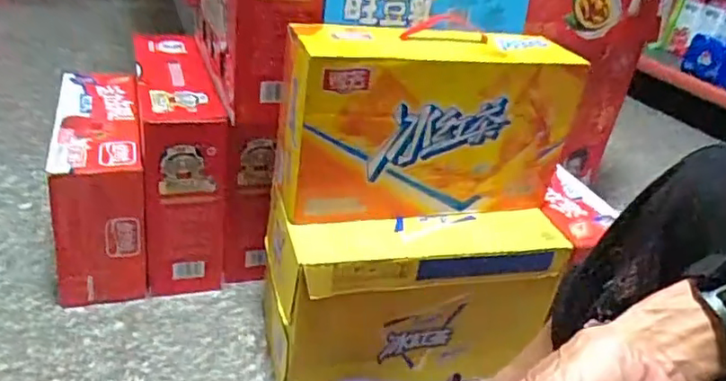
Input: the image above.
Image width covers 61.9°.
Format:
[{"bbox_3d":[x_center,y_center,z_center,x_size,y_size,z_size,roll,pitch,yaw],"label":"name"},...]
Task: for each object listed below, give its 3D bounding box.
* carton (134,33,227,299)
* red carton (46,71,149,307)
[{"bbox_3d":[-0.305,-0.054,1.006,0.113,0.293,0.336,-4,32,-19],"label":"carton"},{"bbox_3d":[-0.422,-0.019,0.992,0.120,0.230,0.357,-4,32,-18],"label":"red carton"}]

